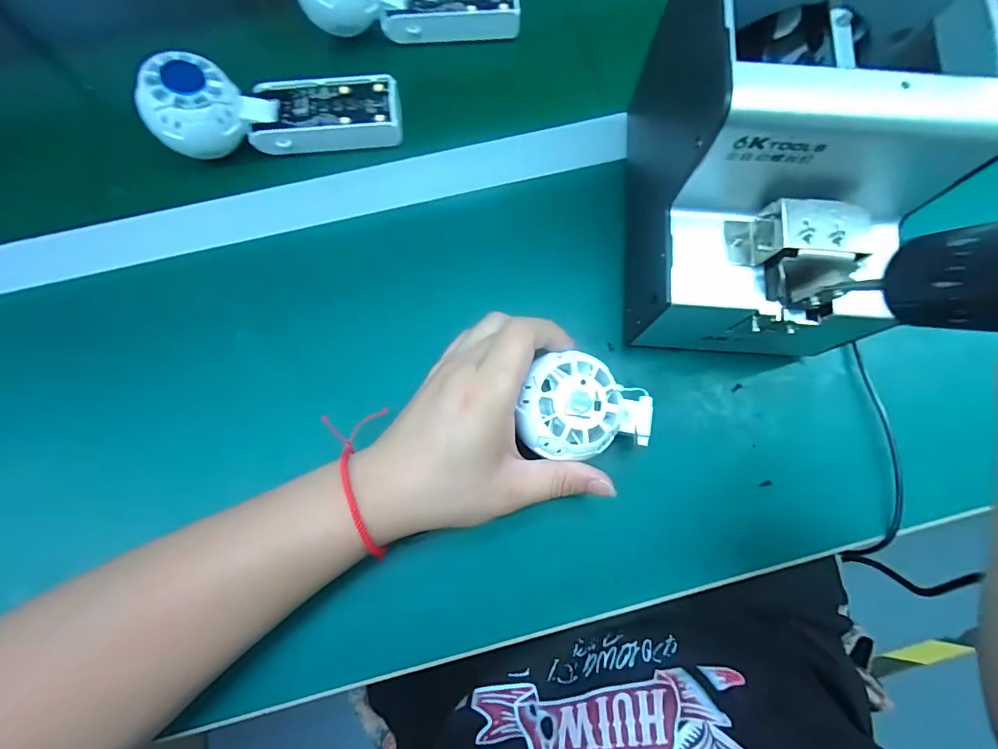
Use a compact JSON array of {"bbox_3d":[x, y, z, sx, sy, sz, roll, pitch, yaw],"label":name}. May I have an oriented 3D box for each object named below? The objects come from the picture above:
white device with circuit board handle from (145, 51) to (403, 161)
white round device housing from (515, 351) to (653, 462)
[{"bbox_3d":[-0.157,-0.192,0.329,0.165,0.037,0.051,-6,76,-14],"label":"white device with circuit board handle"},{"bbox_3d":[0.052,0.019,0.257,0.077,0.034,0.058,6,76,2],"label":"white round device housing"}]

